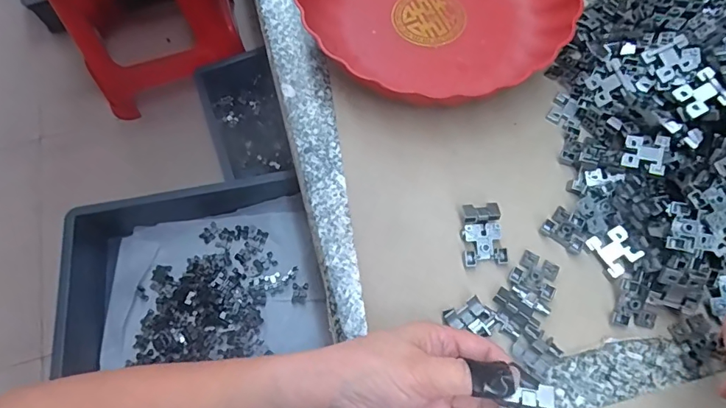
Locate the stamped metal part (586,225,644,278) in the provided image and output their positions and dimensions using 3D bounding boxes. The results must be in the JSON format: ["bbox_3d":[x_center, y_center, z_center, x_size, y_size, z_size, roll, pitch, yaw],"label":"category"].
[{"bbox_3d":[0.187,0.035,0.341,0.029,0.009,0.031,-35,71,6],"label":"stamped metal part"}]

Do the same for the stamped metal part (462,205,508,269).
[{"bbox_3d":[0.091,0.024,0.347,0.032,0.010,0.045,-4,84,-1],"label":"stamped metal part"}]

